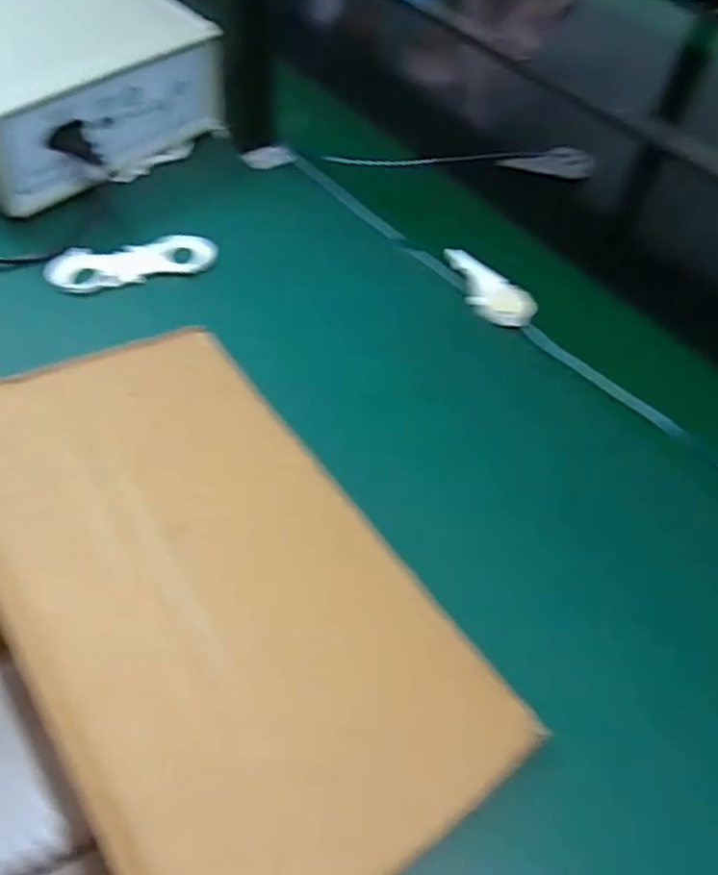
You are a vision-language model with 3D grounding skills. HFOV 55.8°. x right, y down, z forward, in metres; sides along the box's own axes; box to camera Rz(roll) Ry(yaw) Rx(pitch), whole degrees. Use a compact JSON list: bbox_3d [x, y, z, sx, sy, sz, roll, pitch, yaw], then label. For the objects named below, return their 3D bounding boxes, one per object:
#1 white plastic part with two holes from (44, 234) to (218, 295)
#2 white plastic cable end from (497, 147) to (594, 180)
[{"bbox_3d":[-0.197,-0.156,0.595,0.139,0.015,0.050,-17,55,-16],"label":"white plastic part with two holes"},{"bbox_3d":[0.211,-0.309,0.765,0.099,0.026,0.027,10,51,22],"label":"white plastic cable end"}]

